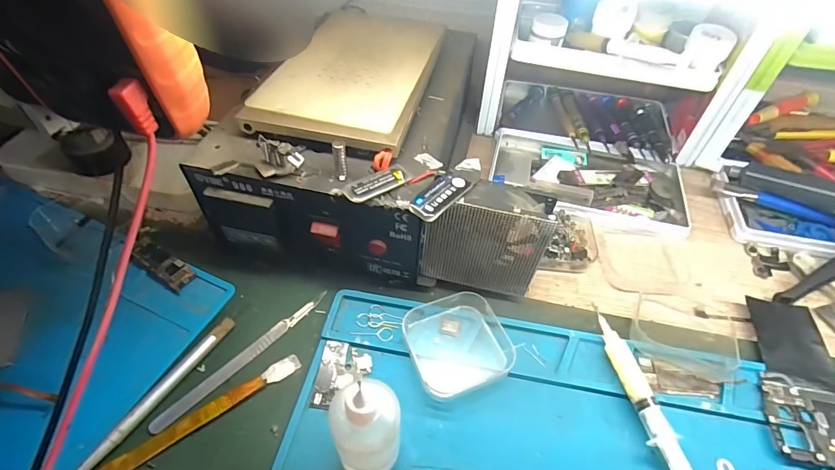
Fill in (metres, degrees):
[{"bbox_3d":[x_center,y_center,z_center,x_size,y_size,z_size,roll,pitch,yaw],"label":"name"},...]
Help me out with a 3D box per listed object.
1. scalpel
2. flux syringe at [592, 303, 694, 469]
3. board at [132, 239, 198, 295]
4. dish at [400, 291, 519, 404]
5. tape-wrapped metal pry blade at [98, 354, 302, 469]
[{"bbox_3d":[-0.112,0.080,0.277,0.010,0.005,0.127,36,58,25],"label":"scalpel"},{"bbox_3d":[0.139,0.107,0.253,0.018,0.015,0.135,-11,51,-11],"label":"flux syringe"},{"bbox_3d":[-0.194,0.021,0.314,0.056,0.008,0.019,26,54,19],"label":"board"},{"bbox_3d":[0.027,0.071,0.279,0.067,0.015,0.064,-16,52,-14],"label":"dish"},{"bbox_3d":[-0.128,0.107,0.250,0.119,0.004,0.014,-29,57,-23],"label":"tape-wrapped metal pry blade"}]

